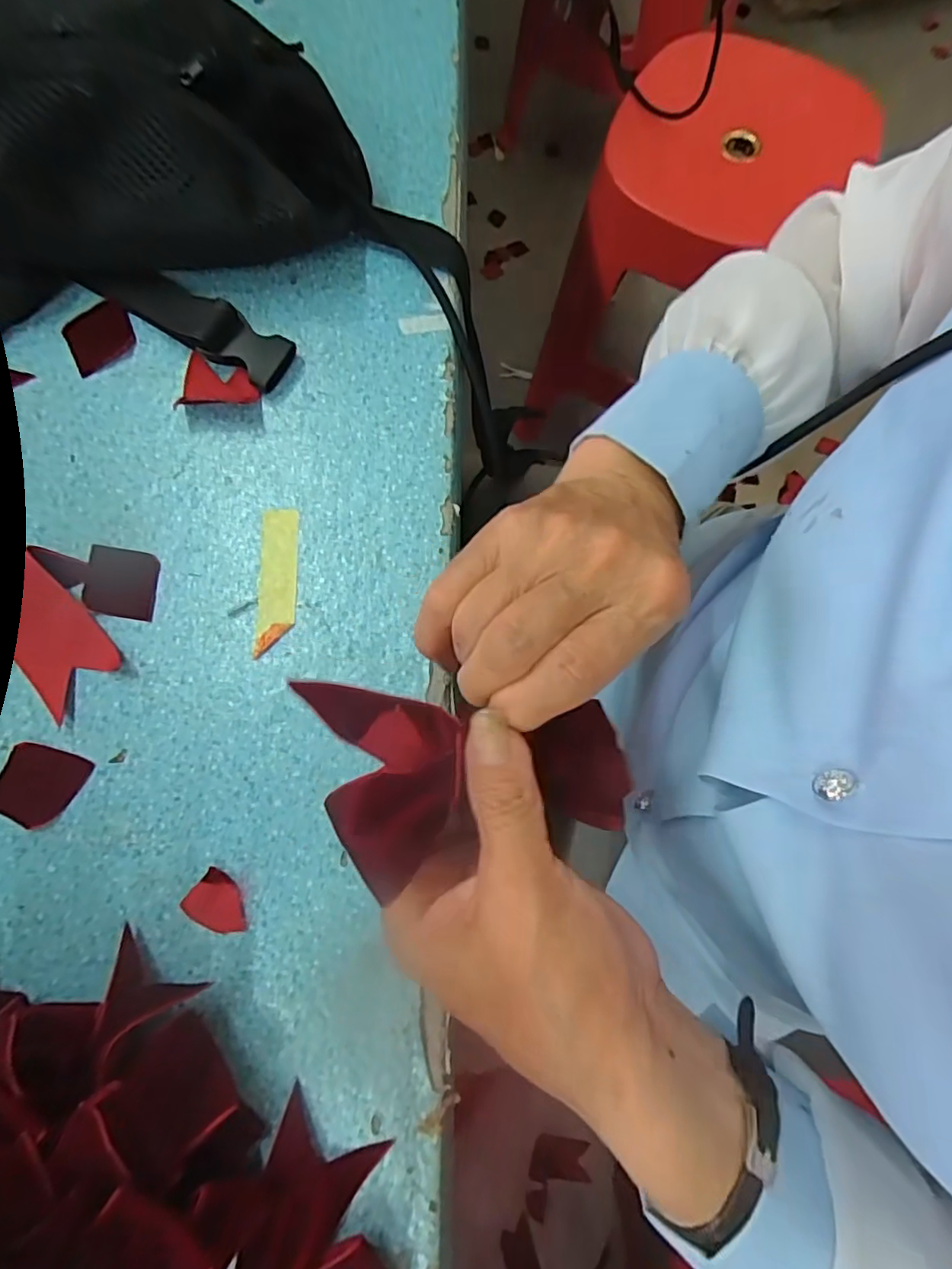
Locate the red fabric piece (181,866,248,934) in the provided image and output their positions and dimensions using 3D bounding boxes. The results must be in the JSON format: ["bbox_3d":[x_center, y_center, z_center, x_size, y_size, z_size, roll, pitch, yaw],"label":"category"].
[{"bbox_3d":[-0.108,0.115,0.247,0.027,0.004,0.021,39,80,8],"label":"red fabric piece"}]

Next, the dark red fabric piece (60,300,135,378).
[{"bbox_3d":[-0.197,-0.157,0.307,0.034,0.004,0.035,-31,80,-7],"label":"dark red fabric piece"}]

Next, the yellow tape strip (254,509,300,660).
[{"bbox_3d":[-0.095,-0.027,0.279,0.018,0.004,0.071,-2,78,-1],"label":"yellow tape strip"}]

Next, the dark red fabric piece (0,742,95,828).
[{"bbox_3d":[-0.193,0.066,0.258,0.034,0.004,0.034,24,79,5],"label":"dark red fabric piece"}]

